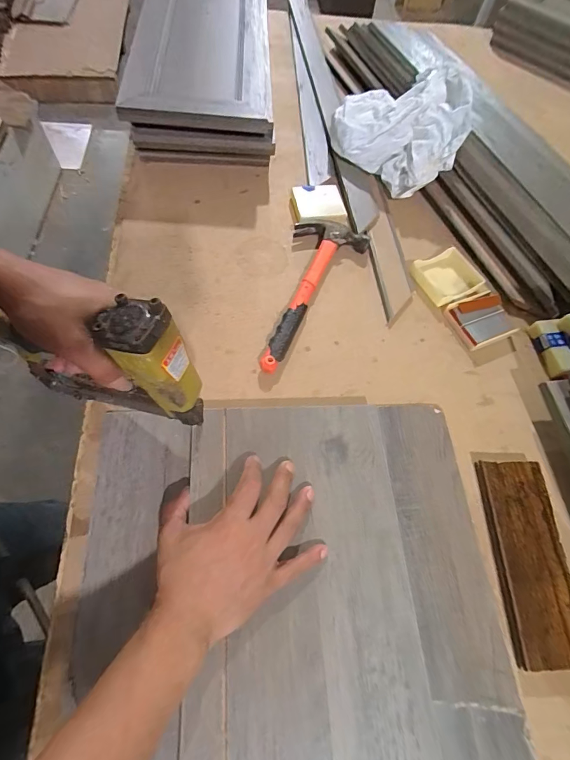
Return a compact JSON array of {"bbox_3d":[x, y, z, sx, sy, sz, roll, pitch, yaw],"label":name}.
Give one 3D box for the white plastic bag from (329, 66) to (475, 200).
[{"bbox_3d":[0.167,-0.389,0.586,0.182,0.100,0.189,3,63,-4],"label":"white plastic bag"}]

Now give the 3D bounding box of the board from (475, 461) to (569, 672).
[{"bbox_3d":[0.239,0.170,0.372,0.067,0.012,0.178,2,64,-4],"label":"board"}]

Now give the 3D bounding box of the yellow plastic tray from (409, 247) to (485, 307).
[{"bbox_3d":[0.223,-0.144,0.530,0.076,0.012,0.076,-23,68,-16],"label":"yellow plastic tray"}]

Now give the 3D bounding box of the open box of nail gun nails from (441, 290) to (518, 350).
[{"bbox_3d":[0.257,-0.079,0.502,0.071,0.016,0.069,-19,67,-14],"label":"open box of nail gun nails"}]

